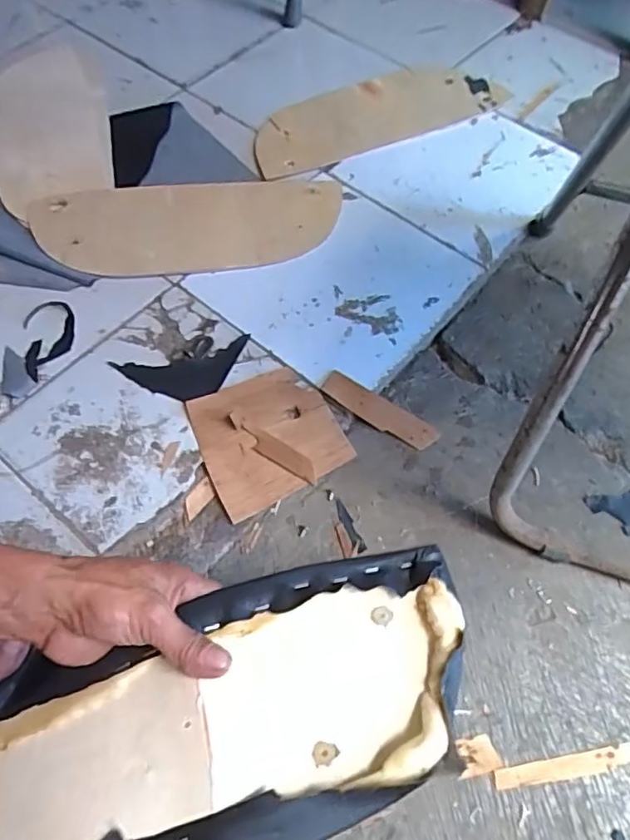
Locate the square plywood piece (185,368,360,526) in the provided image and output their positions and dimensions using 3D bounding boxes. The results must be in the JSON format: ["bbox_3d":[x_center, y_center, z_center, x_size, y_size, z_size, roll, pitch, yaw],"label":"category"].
[{"bbox_3d":[-0.052,0.017,0.659,0.154,0.015,0.147,-23,65,-13],"label":"square plywood piece"}]

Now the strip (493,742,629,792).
[{"bbox_3d":[0.223,0.306,0.510,0.131,0.004,0.018,-9,63,-6],"label":"strip"}]

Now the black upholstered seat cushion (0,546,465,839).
[{"bbox_3d":[-0.079,0.206,0.374,0.384,0.062,0.152,-23,65,-3],"label":"black upholstered seat cushion"}]

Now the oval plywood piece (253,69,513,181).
[{"bbox_3d":[0.092,-0.488,0.921,0.423,0.014,0.169,-29,67,-15],"label":"oval plywood piece"}]

